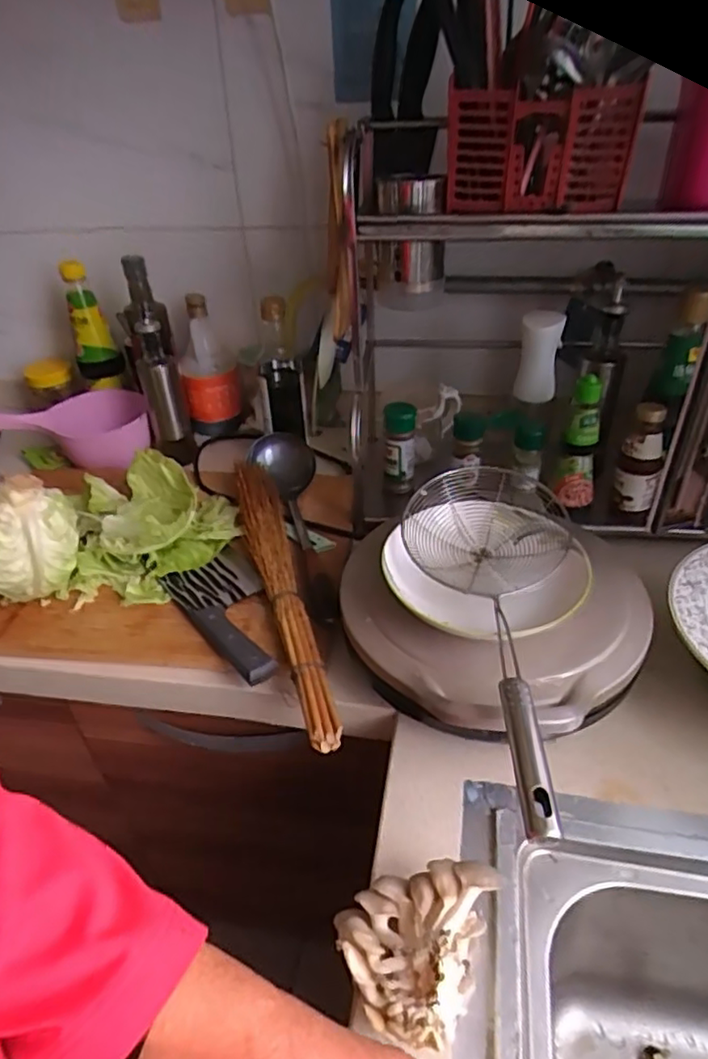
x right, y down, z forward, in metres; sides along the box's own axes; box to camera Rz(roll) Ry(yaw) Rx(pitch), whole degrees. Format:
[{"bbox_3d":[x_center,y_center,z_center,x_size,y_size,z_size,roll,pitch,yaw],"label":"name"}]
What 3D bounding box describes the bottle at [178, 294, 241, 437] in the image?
[{"bbox_3d":[-0.236,-0.269,1.012,0.088,0.204,0.093,-9,37,-8],"label":"bottle"}]

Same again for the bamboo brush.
[{"bbox_3d":[-0.086,0.048,0.678,0.052,0.032,0.449,-10,37,-10],"label":"bamboo brush"}]

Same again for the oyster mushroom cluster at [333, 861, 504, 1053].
[{"bbox_3d":[0.036,0.256,0.392,0.081,0.053,0.101,15,40,23],"label":"oyster mushroom cluster"}]

